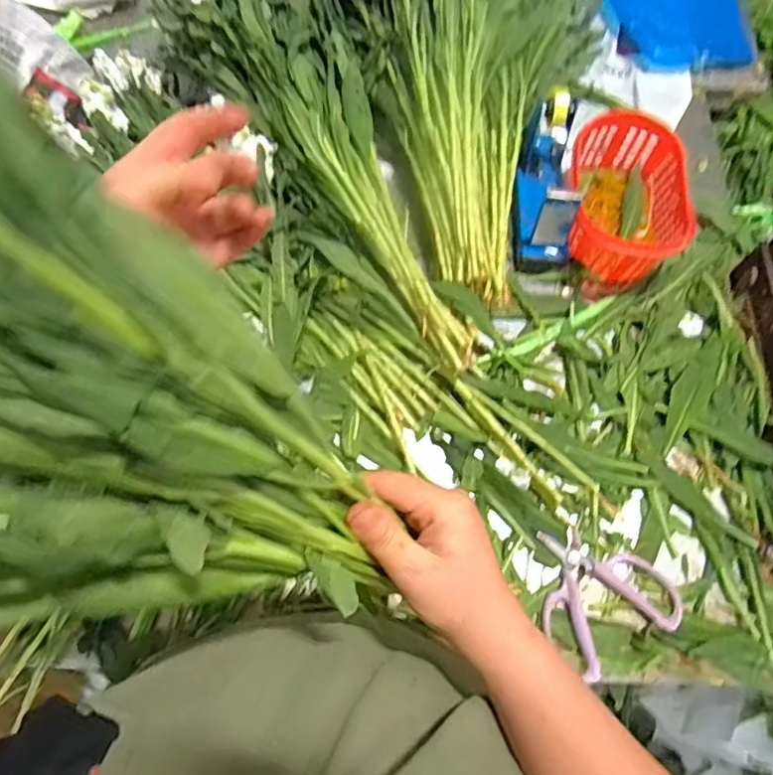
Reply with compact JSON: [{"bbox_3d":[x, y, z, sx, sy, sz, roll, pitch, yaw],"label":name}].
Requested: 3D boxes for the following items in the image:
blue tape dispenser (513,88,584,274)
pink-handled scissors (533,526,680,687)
[{"bbox_3d":[0.194,-0.246,0.692,0.067,0.115,0.177,7,70,0],"label":"blue tape dispenser"},{"bbox_3d":[0.221,0.214,0.571,0.134,0.022,0.133,3,70,-1],"label":"pink-handled scissors"}]

